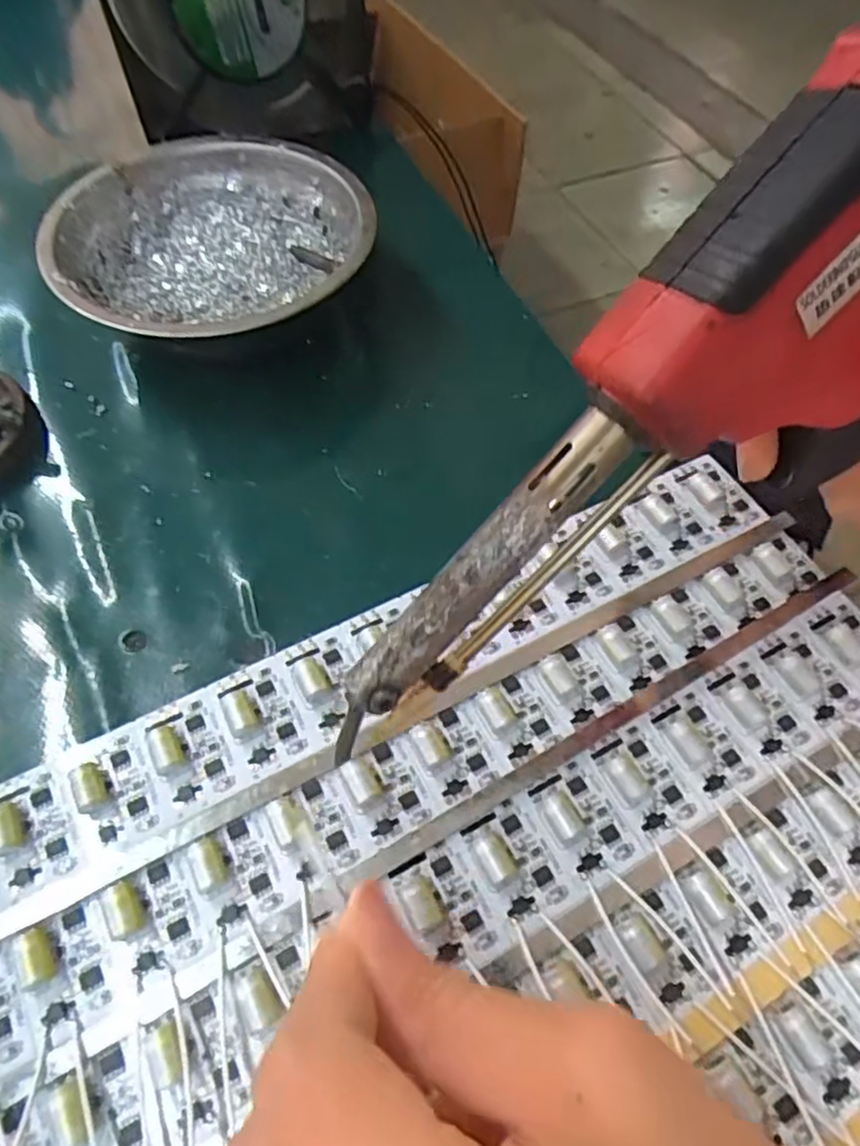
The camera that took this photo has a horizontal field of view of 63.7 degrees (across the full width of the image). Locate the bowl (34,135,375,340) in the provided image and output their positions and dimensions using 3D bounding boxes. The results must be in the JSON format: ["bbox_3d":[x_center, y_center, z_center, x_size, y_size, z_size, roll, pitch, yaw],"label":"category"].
[{"bbox_3d":[-0.089,-0.132,0.293,0.125,0.039,0.127,1,60,-1],"label":"bowl"}]

